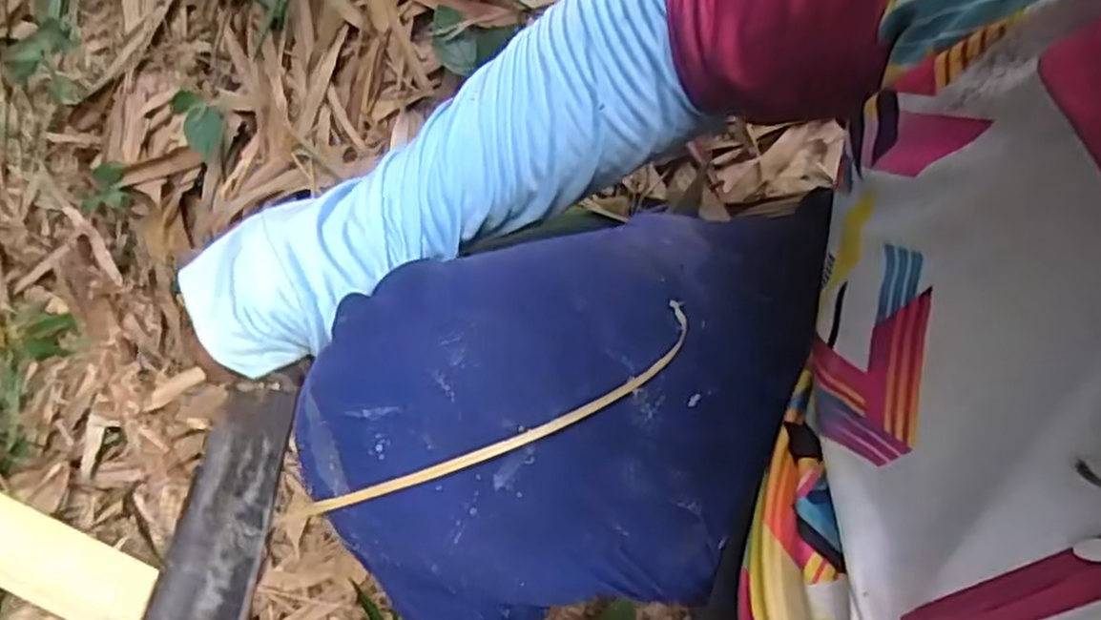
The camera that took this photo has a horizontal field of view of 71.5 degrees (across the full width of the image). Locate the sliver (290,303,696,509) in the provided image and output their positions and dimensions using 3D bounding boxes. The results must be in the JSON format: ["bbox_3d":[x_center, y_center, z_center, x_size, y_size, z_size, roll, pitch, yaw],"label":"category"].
[{"bbox_3d":[-0.016,0.046,0.307,0.176,0.030,0.027,-29,74,-7],"label":"sliver"}]

